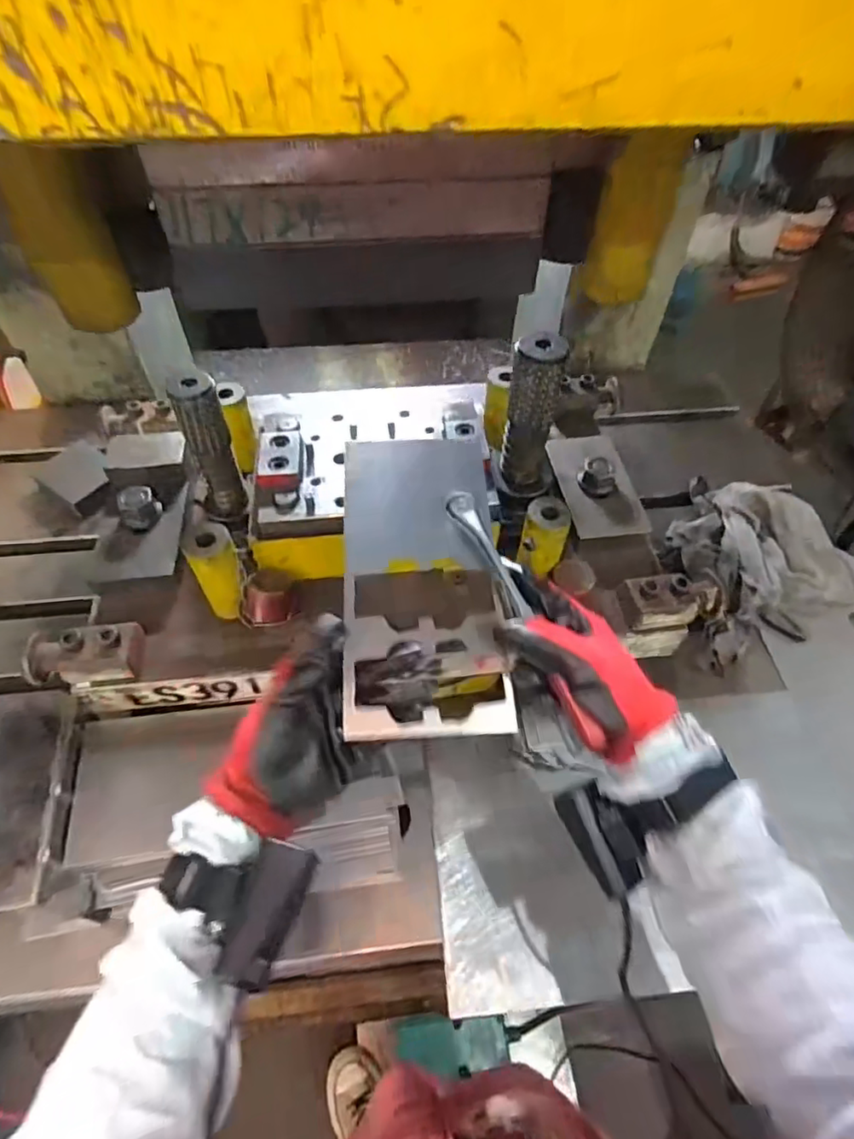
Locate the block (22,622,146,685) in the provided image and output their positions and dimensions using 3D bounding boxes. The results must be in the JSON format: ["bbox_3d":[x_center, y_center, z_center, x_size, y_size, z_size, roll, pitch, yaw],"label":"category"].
[{"bbox_3d":[-0.300,0.074,0.517,0.093,0.044,0.049,0,52,-1],"label":"block"}]

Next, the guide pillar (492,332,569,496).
[{"bbox_3d":[0.099,-0.138,0.561,0.060,0.163,0.045,12,53,8],"label":"guide pillar"}]

